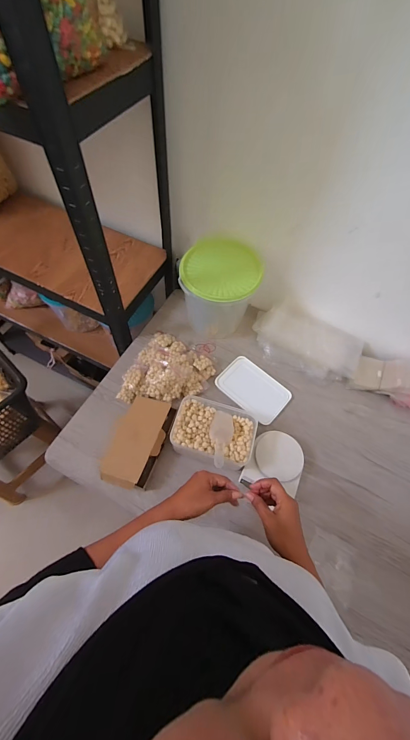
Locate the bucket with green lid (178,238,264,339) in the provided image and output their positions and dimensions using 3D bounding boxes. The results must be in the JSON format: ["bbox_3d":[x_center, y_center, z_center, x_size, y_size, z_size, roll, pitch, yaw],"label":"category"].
[{"bbox_3d":[0.036,-0.232,0.863,0.198,0.204,0.214,2,63,-3],"label":"bucket with green lid"}]

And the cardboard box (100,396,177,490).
[{"bbox_3d":[-0.158,0.163,0.722,0.120,0.038,0.221,17,63,5],"label":"cardboard box"}]

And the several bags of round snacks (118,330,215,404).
[{"bbox_3d":[-0.098,0.003,0.804,0.213,0.064,0.233,25,64,9],"label":"several bags of round snacks"}]

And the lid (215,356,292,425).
[{"bbox_3d":[0.134,0.052,0.840,0.189,0.015,0.125,40,67,16],"label":"lid"}]

